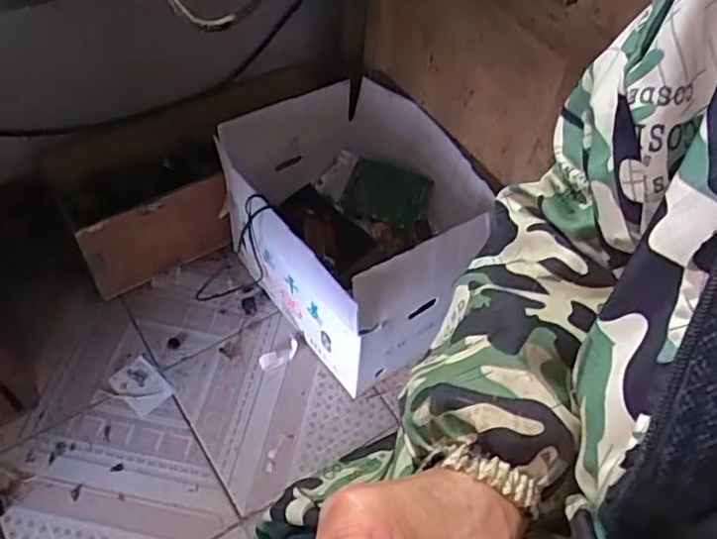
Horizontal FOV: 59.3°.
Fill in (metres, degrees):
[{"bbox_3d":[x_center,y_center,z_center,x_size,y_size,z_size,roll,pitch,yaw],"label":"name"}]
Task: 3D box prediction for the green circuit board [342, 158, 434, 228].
[{"bbox_3d":[0.052,-0.149,1.234,0.186,0.016,0.118,19,85,28],"label":"green circuit board"}]

